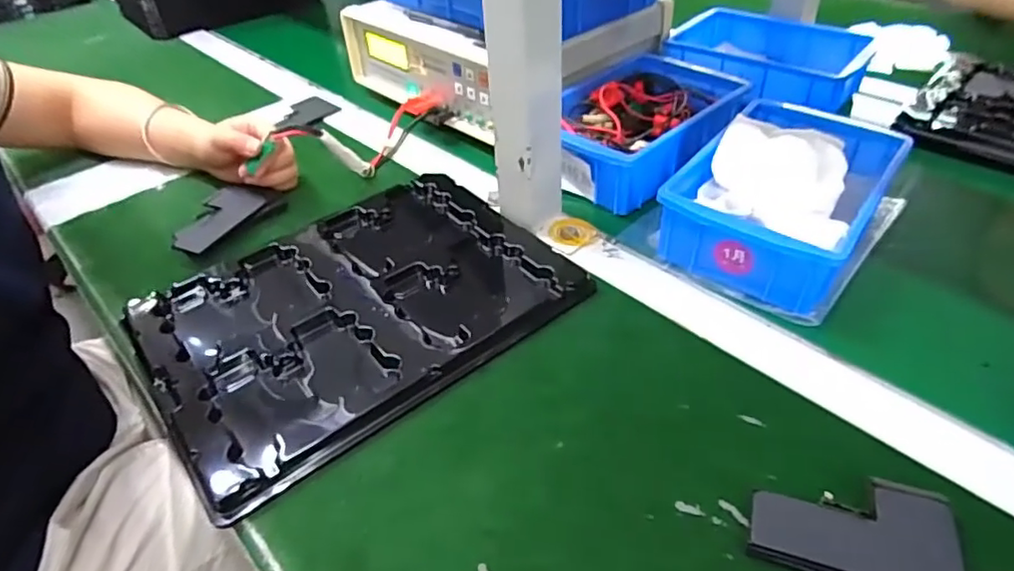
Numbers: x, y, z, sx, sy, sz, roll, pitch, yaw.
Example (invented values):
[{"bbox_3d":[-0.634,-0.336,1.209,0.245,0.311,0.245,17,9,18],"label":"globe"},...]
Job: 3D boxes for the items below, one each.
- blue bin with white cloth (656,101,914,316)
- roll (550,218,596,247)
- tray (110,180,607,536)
[{"bbox_3d":[0.224,-0.082,0.481,0.133,0.072,0.201,27,50,27],"label":"blue bin with white cloth"},{"bbox_3d":[0.057,-0.048,0.518,0.039,0.005,0.039,-1,43,1],"label":"roll"},{"bbox_3d":[-0.109,0.014,0.448,0.287,0.021,0.205,-29,50,-26],"label":"tray"}]

